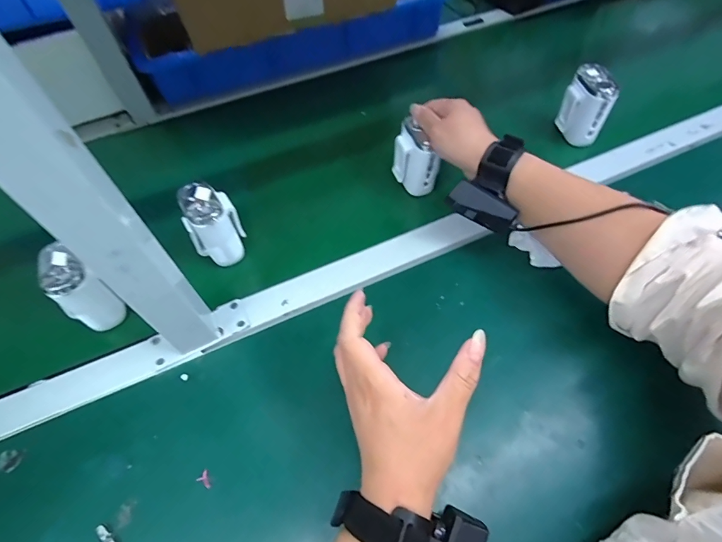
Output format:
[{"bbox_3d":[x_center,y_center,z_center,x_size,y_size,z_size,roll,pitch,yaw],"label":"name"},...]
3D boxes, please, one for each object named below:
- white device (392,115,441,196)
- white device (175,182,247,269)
[{"bbox_3d":[0.066,-0.138,0.494,0.030,0.079,0.062,-34,61,-18],"label":"white device"},{"bbox_3d":[-0.170,-0.056,0.441,0.056,0.084,0.064,-30,60,-15],"label":"white device"}]

